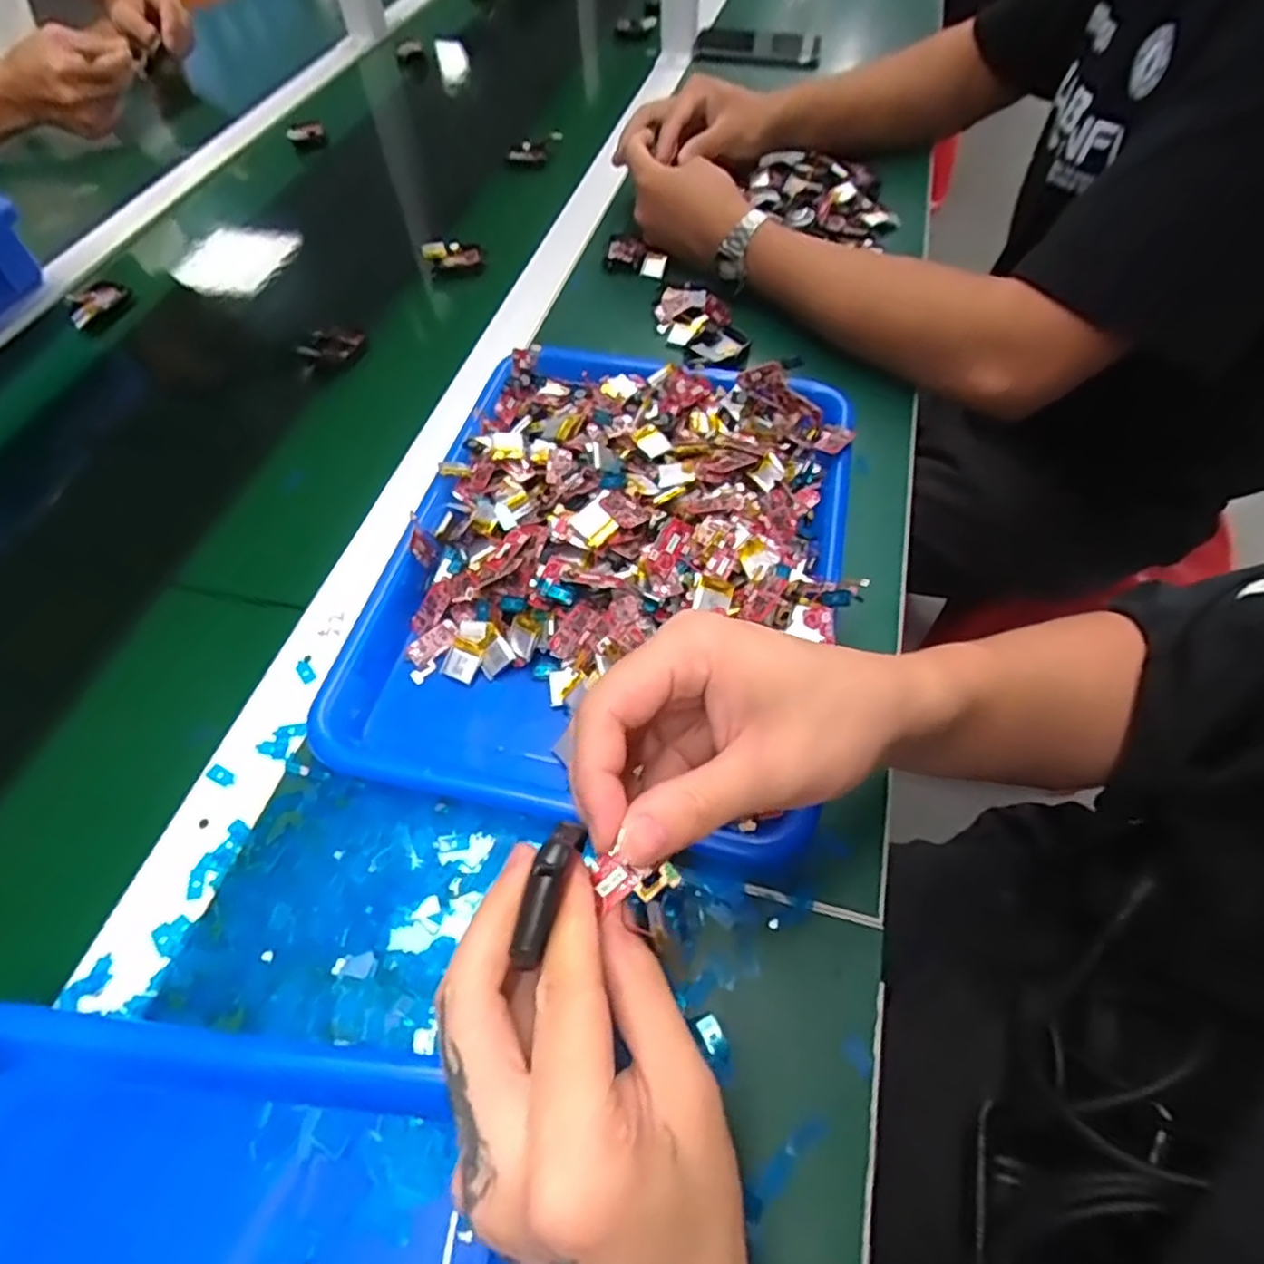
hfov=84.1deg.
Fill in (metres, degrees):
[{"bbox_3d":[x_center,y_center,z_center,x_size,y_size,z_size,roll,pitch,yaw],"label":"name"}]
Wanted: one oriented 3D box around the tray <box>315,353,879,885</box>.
[{"bbox_3d":[-0.008,-0.053,0.409,0.254,0.055,0.332,11,57,8],"label":"tray"}]

